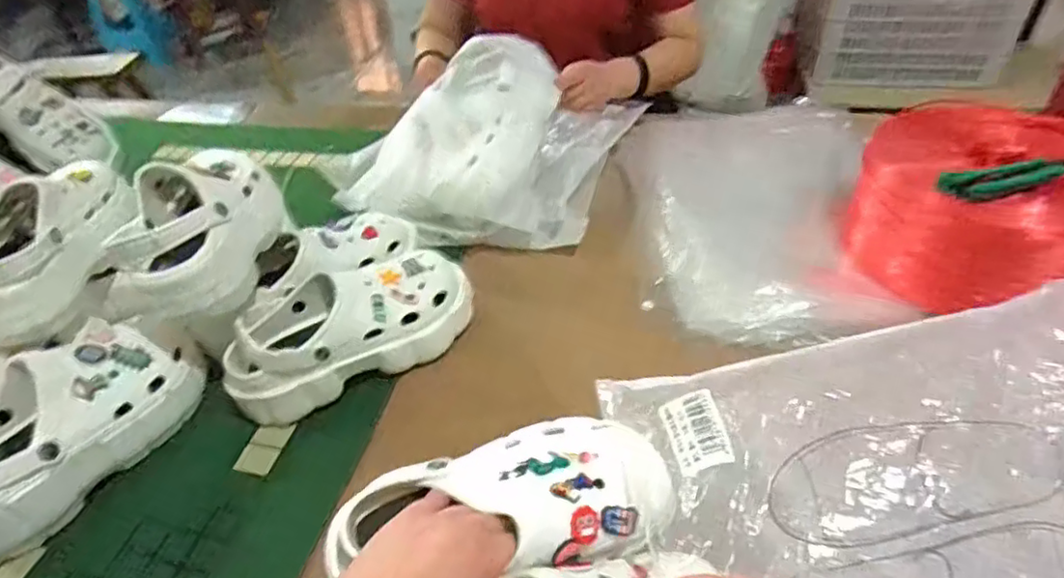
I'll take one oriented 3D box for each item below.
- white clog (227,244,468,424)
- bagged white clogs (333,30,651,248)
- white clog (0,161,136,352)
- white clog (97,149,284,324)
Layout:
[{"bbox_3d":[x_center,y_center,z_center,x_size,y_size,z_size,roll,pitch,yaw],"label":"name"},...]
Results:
[{"bbox_3d":[-0.188,0.037,0.675,0.269,0.088,0.102,-25,46,-22],"label":"white clog"},{"bbox_3d":[-0.046,-0.221,0.898,0.308,0.167,0.348,13,45,18],"label":"bagged white clogs"},{"bbox_3d":[-0.504,-0.042,0.659,0.090,0.116,0.215,-7,42,-3],"label":"white clog"},{"bbox_3d":[-0.337,-0.071,0.653,0.109,0.096,0.217,-4,42,0],"label":"white clog"}]

